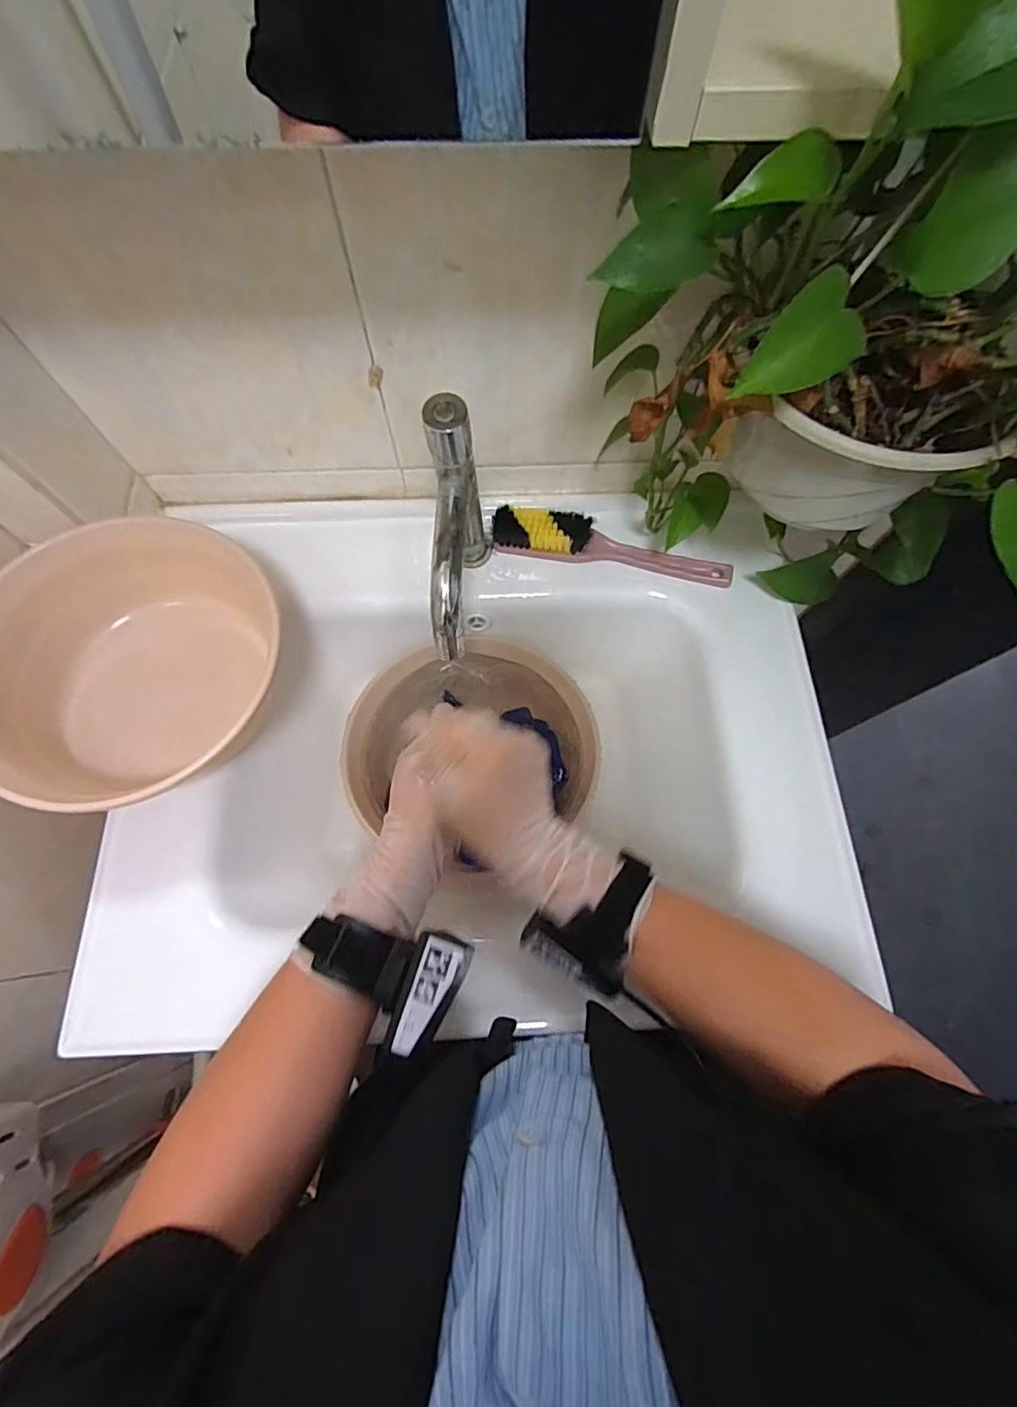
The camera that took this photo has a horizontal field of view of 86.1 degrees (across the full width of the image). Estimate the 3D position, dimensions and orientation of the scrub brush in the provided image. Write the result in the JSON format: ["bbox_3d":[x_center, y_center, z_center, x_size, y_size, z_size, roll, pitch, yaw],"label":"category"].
[{"bbox_3d":[0.097,-0.145,0.507,0.225,0.031,0.034,12,71,3],"label":"scrub brush"}]

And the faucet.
[{"bbox_3d":[-0.037,-0.109,0.417,0.041,0.186,0.145,-1,71,-2],"label":"faucet"}]

